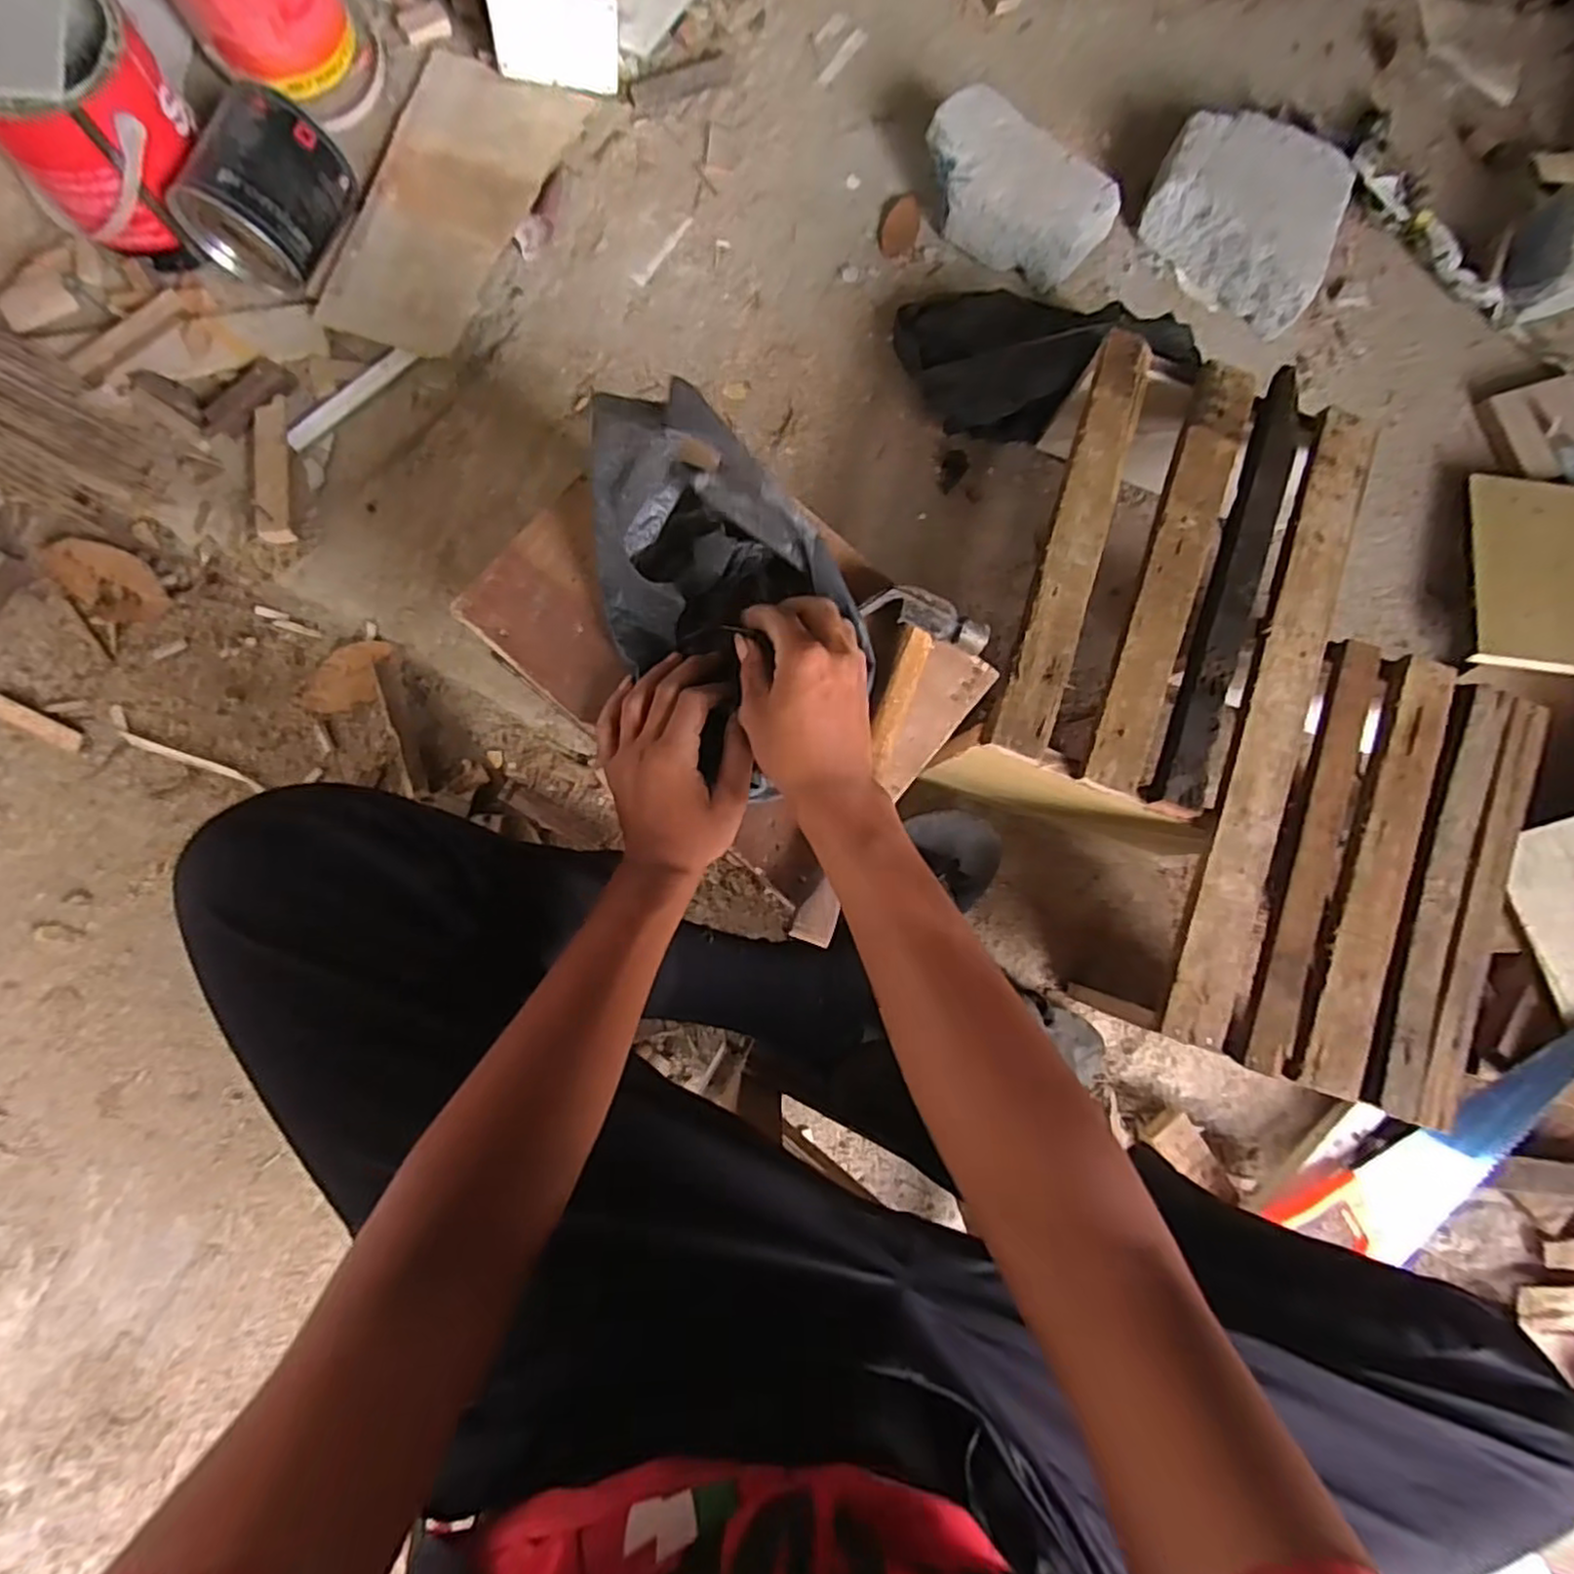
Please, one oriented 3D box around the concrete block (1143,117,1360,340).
[{"bbox_3d":[0.516,-0.642,0.803,0.213,0.066,0.181,35,81,-1],"label":"concrete block"}]

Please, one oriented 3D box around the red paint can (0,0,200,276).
[{"bbox_3d":[-0.601,-0.576,0.634,0.145,0.144,0.145,1,83,-6],"label":"red paint can"}]

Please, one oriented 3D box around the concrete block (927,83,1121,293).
[{"bbox_3d":[0.239,-0.625,0.768,0.210,0.072,0.115,32,81,-2],"label":"concrete block"}]

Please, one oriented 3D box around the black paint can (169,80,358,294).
[{"bbox_3d":[-0.480,-0.548,0.668,0.101,0.092,0.133,23,81,-3],"label":"black paint can"}]

